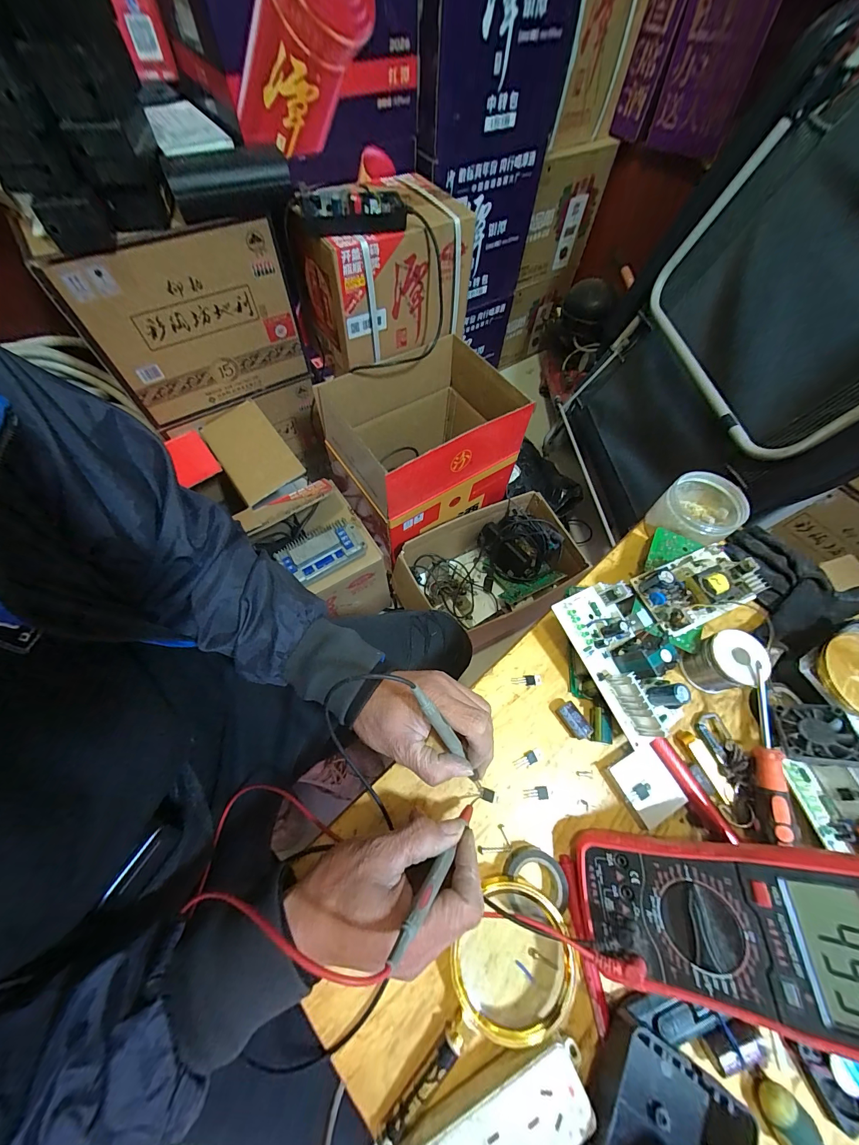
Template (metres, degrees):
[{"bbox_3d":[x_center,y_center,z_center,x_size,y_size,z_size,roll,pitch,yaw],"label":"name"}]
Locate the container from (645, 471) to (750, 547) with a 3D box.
[{"bbox_3d":[0.325,-0.077,0.443,0.085,0.057,0.081,1,64,-2],"label":"container"}]

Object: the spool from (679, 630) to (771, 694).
[{"bbox_3d":[0.296,0.090,0.370,0.046,0.057,0.050,1,64,-2],"label":"spool"}]

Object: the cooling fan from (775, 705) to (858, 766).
[{"bbox_3d":[0.349,0.145,0.331,0.053,0.007,0.050,-8,41,29],"label":"cooling fan"}]

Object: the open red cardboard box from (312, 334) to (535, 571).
[{"bbox_3d":[-0.015,-0.305,0.885,0.381,0.279,0.317,-31,69,-16],"label":"open red cardboard box"}]

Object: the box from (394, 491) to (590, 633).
[{"bbox_3d":[0.140,0.001,0.933,0.424,0.173,0.248,-26,68,-15],"label":"box"}]

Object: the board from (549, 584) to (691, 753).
[{"bbox_3d":[0.185,0.080,0.350,0.068,0.046,0.144,-23,67,-14],"label":"board"}]

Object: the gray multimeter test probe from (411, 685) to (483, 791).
[{"bbox_3d":[0.020,0.143,0.300,0.009,0.137,0.012,-37,32,-19],"label":"gray multimeter test probe"}]

